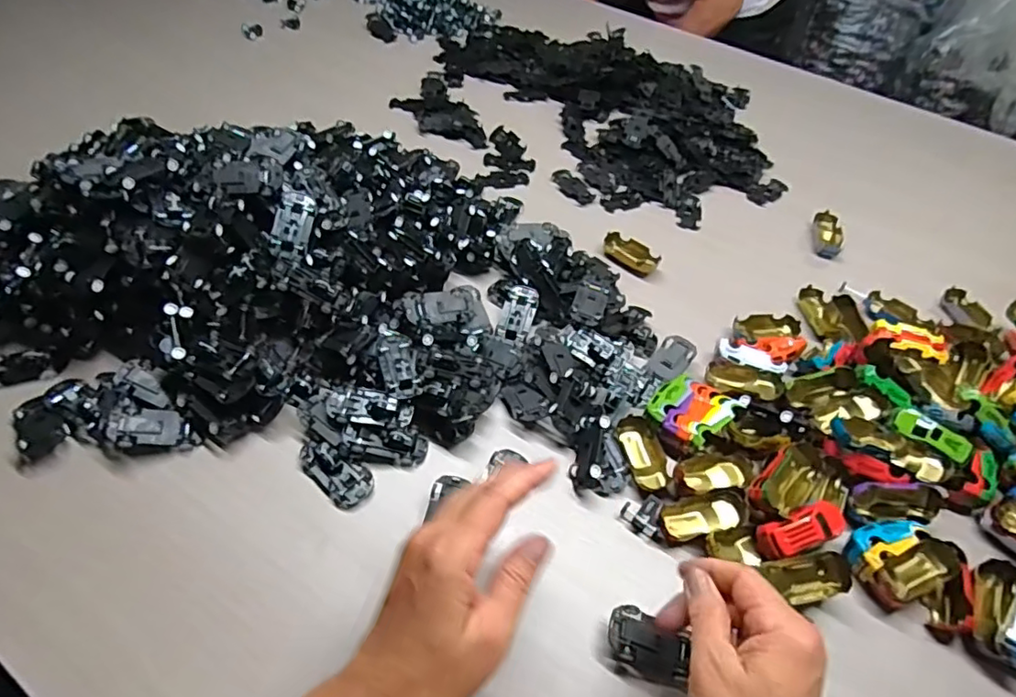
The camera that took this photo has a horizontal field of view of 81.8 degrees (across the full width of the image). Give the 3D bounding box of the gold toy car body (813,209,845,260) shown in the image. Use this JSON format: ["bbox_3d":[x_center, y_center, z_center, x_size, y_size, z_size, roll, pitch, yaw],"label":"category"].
[{"bbox_3d":[0.375,-0.134,0.686,0.030,0.018,0.061,9,51,4],"label":"gold toy car body"}]

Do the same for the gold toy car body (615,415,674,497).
[{"bbox_3d":[0.111,0.085,0.473,0.032,0.014,0.064,-9,52,-10],"label":"gold toy car body"}]

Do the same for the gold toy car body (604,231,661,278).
[{"bbox_3d":[0.131,-0.103,0.636,0.062,0.013,0.031,38,59,25],"label":"gold toy car body"}]

